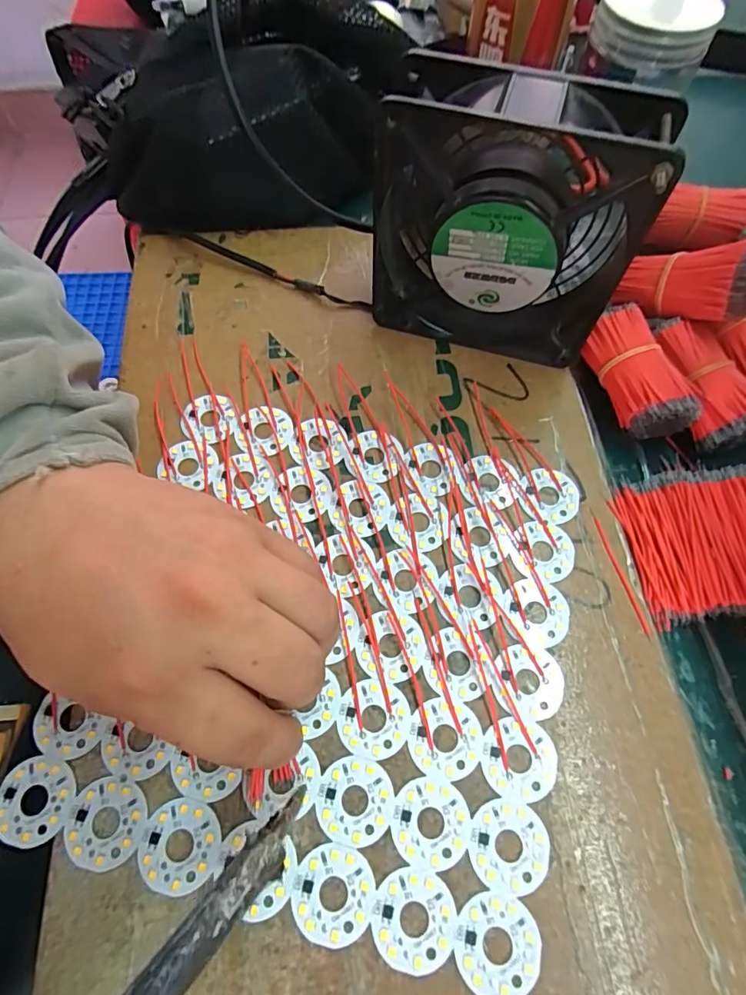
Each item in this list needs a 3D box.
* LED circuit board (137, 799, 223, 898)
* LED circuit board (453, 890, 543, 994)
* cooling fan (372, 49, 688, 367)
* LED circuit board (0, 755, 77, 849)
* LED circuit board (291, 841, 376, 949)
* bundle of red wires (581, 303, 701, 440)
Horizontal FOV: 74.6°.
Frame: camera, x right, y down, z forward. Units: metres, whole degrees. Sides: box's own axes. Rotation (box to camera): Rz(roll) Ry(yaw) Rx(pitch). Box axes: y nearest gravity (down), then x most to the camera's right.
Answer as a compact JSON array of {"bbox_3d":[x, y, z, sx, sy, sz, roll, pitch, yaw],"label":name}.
[{"bbox_3d":[-0.074,0.133,0.187,0.030,0.004,0.030,-8,66,-4],"label":"LED circuit board"},{"bbox_3d":[0.045,0.161,0.175,0.030,0.004,0.030,-8,66,-4],"label":"LED circuit board"},{"bbox_3d":[0.065,-0.130,0.244,0.128,0.119,0.047,20,68,8],"label":"cooling fan"},{"bbox_3d":[-0.133,0.119,0.192,0.029,0.004,0.030,5,66,2],"label":"LED circuit board"},{"bbox_3d":[-0.015,0.147,0.181,0.031,0.004,0.030,-9,67,-4],"label":"LED circuit board"},{"bbox_3d":[0.138,-0.065,0.264,0.034,0.033,0.071,-23,68,-10],"label":"bundle of red wires"}]

